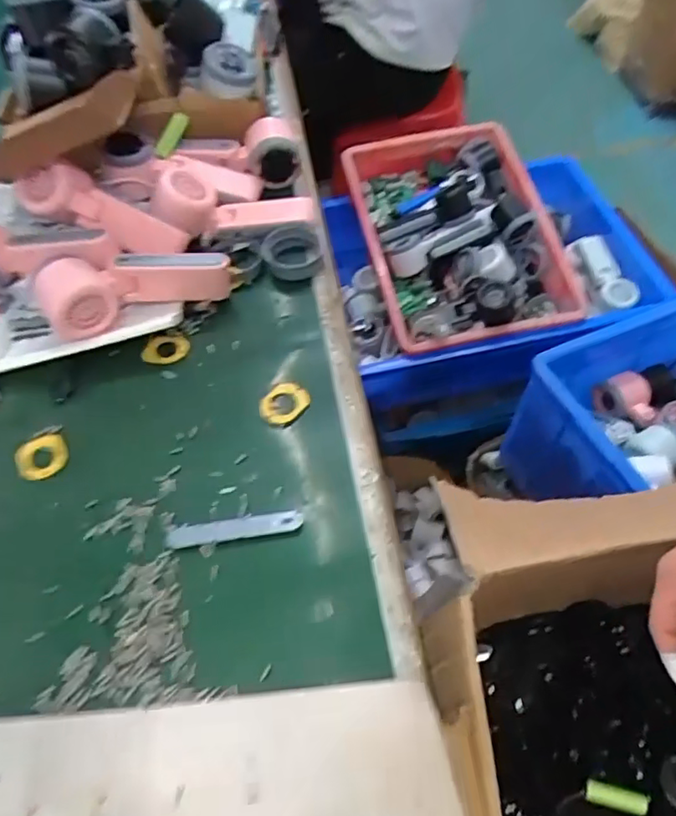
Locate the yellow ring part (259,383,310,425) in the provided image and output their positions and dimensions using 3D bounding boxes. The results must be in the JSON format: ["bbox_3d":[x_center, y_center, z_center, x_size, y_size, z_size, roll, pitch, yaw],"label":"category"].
[{"bbox_3d":[-0.045,-0.005,0.495,0.042,0.010,0.033,-39,60,-22],"label":"yellow ring part"}]

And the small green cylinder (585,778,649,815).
[{"bbox_3d":[0.238,0.333,0.509,0.050,0.010,0.017,8,55,11],"label":"small green cylinder"}]

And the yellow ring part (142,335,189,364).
[{"bbox_3d":[-0.156,-0.054,0.540,0.042,0.005,0.029,-8,66,-14],"label":"yellow ring part"}]

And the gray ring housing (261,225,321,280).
[{"bbox_3d":[-0.047,-0.157,0.597,0.058,0.021,0.061,-2,54,3],"label":"gray ring housing"}]

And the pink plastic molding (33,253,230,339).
[{"bbox_3d":[-0.180,-0.111,0.537,0.156,0.078,0.040,-25,56,-13],"label":"pink plastic molding"}]

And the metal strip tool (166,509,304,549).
[{"bbox_3d":[-0.075,0.087,0.432,0.098,0.004,0.017,-8,52,-2],"label":"metal strip tool"}]

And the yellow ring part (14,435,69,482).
[{"bbox_3d":[-0.239,0.039,0.481,0.040,0.008,0.037,-2,54,3],"label":"yellow ring part"}]

